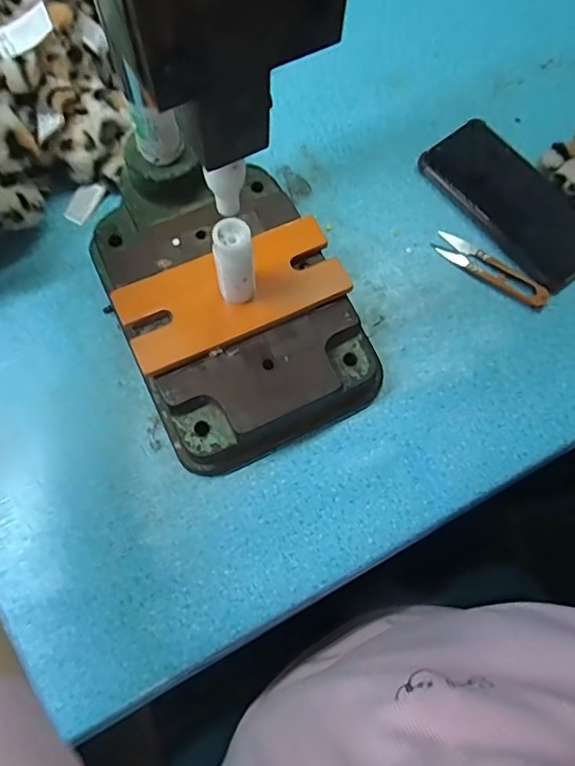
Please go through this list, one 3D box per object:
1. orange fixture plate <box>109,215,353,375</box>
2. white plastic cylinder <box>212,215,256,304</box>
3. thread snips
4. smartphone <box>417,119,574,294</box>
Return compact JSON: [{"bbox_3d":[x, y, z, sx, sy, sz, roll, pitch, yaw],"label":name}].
[{"bbox_3d":[-0.040,-0.068,0.378,0.159,0.008,0.071,-25,75,-10],"label":"orange fixture plate"},{"bbox_3d":[-0.035,-0.075,0.346,0.024,0.072,0.027,-13,73,-6],"label":"white plastic cylinder"},{"bbox_3d":[0.174,-0.097,0.441,0.100,0.007,0.025,32,74,8],"label":"thread snips"},{"bbox_3d":[0.202,-0.164,0.462,0.084,0.011,0.169,-36,77,-12],"label":"smartphone"}]

